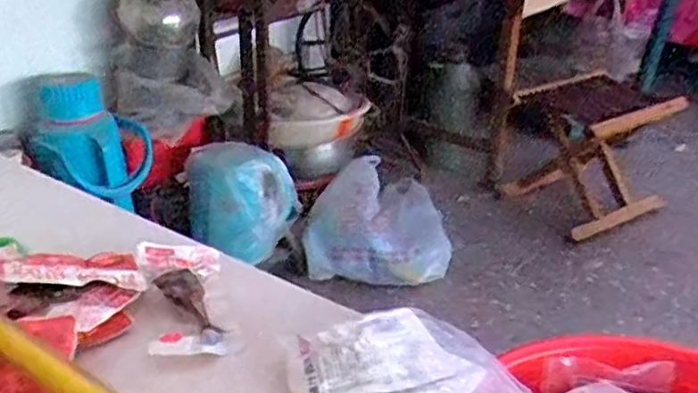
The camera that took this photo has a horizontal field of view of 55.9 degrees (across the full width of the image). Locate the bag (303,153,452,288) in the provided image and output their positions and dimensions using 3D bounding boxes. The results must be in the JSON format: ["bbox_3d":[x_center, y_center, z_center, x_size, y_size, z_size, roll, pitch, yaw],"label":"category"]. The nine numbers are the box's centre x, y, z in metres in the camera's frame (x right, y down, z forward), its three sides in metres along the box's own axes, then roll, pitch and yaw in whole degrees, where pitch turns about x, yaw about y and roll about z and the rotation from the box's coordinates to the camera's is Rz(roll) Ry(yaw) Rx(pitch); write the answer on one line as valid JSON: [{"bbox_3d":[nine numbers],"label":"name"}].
[{"bbox_3d":[0.076,0.060,1.499,0.317,0.177,0.248,8,30,10],"label":"bag"}]

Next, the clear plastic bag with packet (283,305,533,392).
[{"bbox_3d":[0.041,0.142,0.548,0.179,0.032,0.121,-13,33,-25],"label":"clear plastic bag with packet"}]

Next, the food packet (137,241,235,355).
[{"bbox_3d":[-0.158,0.088,0.624,0.075,0.023,0.162,-6,31,-14],"label":"food packet"}]

